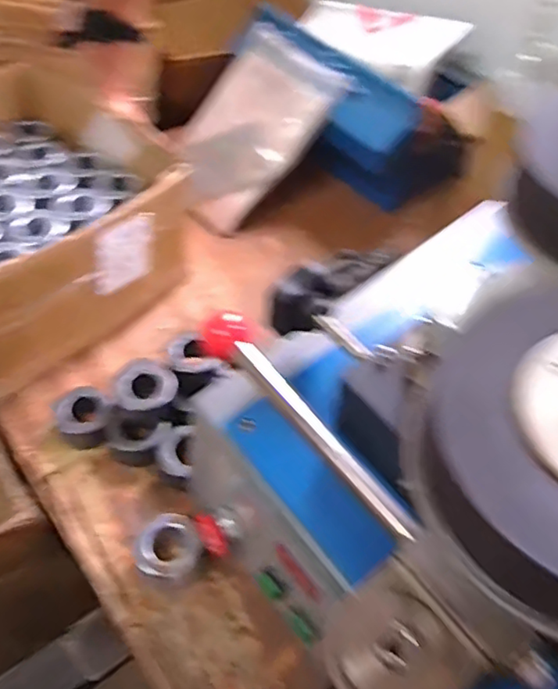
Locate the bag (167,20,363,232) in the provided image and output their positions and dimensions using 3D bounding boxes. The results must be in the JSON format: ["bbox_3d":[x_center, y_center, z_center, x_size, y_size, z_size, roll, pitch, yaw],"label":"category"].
[{"bbox_3d":[-0.052,-0.337,0.927,0.290,0.030,0.210,-45,67,4],"label":"bag"}]

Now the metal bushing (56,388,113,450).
[{"bbox_3d":[-0.211,0.082,0.661,0.055,0.038,0.052,3,49,-3],"label":"metal bushing"}]

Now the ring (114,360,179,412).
[{"bbox_3d":[-0.140,0.042,0.648,0.062,0.014,0.064,5,49,-1],"label":"ring"}]

